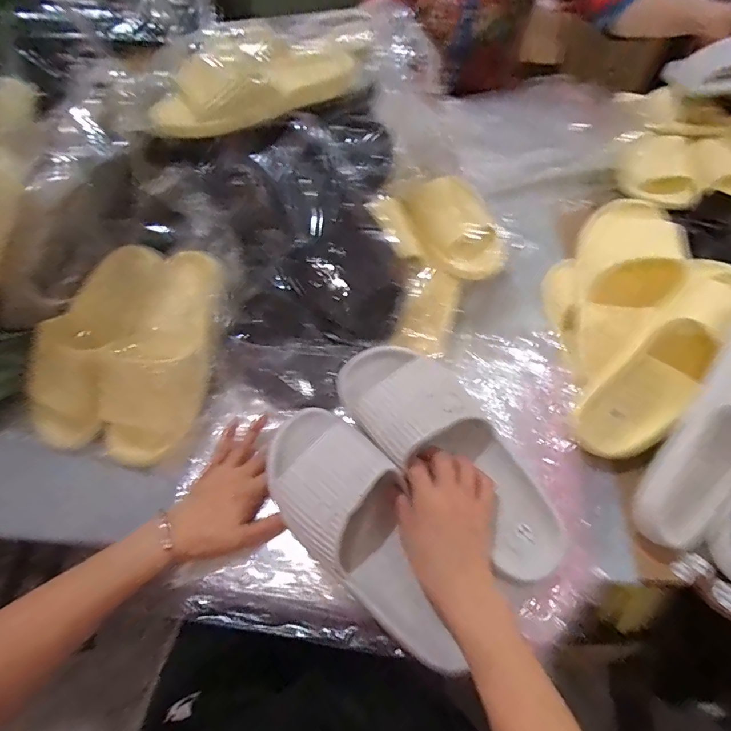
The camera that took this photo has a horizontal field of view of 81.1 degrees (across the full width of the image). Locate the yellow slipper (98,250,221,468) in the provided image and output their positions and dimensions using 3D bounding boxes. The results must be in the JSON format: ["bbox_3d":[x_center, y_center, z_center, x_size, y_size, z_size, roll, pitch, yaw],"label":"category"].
[{"bbox_3d":[-0.226,-0.010,0.466,0.104,0.059,0.243,14,84,13],"label":"yellow slipper"}]

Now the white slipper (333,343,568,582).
[{"bbox_3d":[0.080,0.082,0.414,0.269,0.072,0.096,44,67,10],"label":"white slipper"}]

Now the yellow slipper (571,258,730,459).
[{"bbox_3d":[0.308,-0.008,0.431,0.079,0.074,0.245,38,95,25],"label":"yellow slipper"}]

